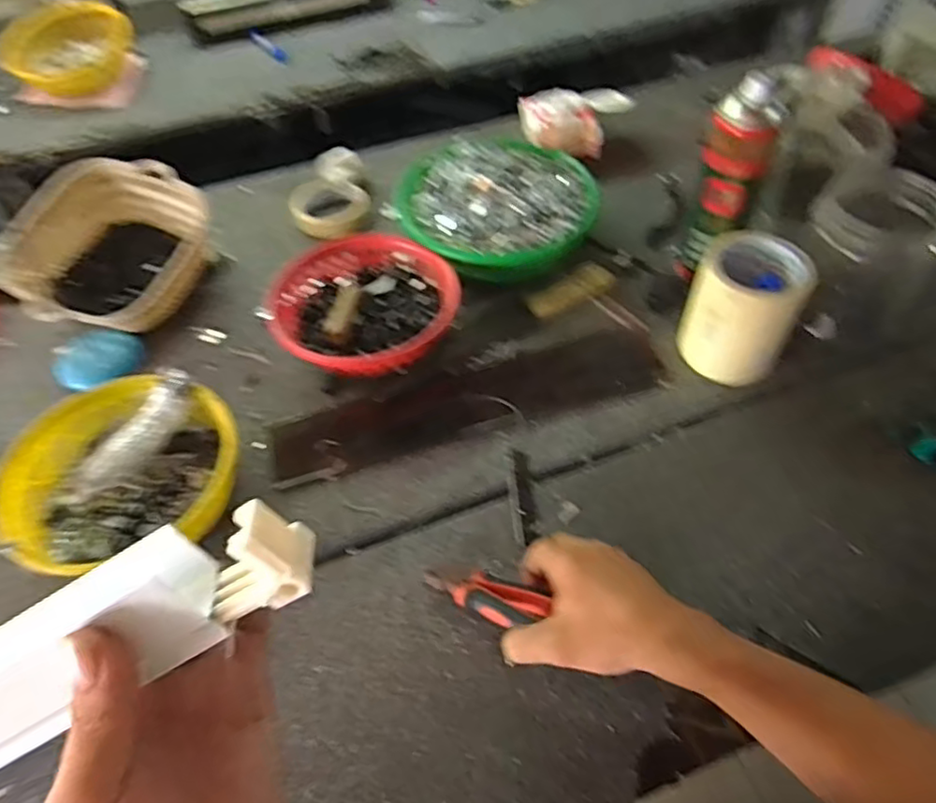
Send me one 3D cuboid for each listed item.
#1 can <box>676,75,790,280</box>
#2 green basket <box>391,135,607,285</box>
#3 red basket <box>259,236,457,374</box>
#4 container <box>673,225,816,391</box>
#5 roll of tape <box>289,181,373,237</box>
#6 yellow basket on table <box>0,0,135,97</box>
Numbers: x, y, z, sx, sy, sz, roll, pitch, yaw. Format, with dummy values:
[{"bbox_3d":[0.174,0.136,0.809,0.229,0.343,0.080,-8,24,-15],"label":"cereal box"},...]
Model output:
[{"bbox_3d":[0.268,-0.222,0.682,0.059,0.208,0.061,-2,54,2],"label":"can"},{"bbox_3d":[0.035,-0.232,0.794,0.237,0.070,0.231,-4,52,-1],"label":"green basket"},{"bbox_3d":[-0.114,-0.103,0.713,0.190,0.059,0.180,-2,54,2],"label":"red basket"},{"bbox_3d":[0.271,-0.093,0.645,0.100,0.112,0.097,-2,54,2],"label":"container"},{"bbox_3d":[-0.188,-0.266,0.885,0.101,0.026,0.105,-2,54,2],"label":"roll of tape"},{"bbox_3d":[-0.834,-0.737,1.365,0.255,0.105,0.203,-27,56,-17],"label":"yellow basket on table"}]

